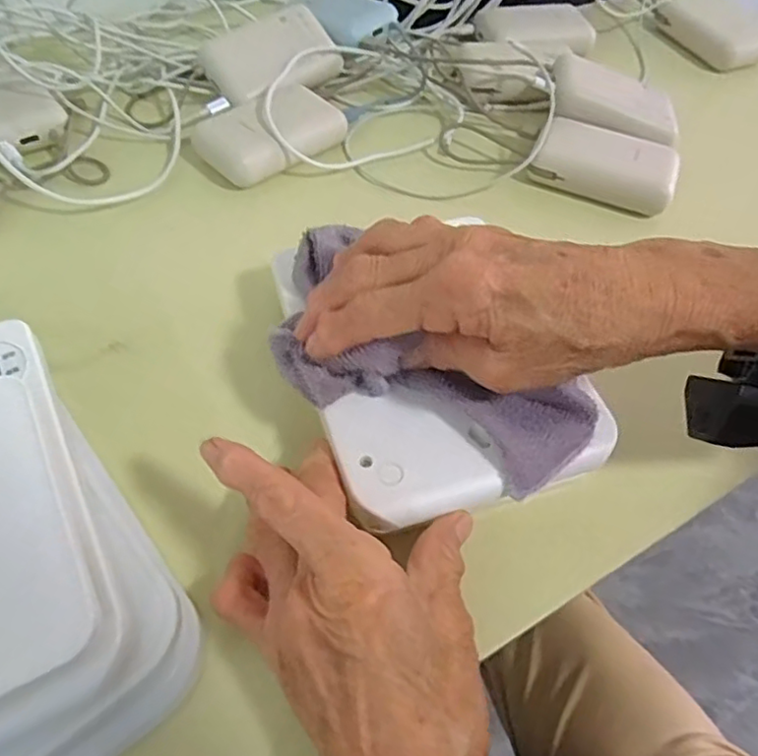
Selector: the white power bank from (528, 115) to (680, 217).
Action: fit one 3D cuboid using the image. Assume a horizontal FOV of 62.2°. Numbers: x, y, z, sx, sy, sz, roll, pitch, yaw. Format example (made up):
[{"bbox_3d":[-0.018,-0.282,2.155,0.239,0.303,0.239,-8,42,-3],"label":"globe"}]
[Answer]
[{"bbox_3d":[0.165,-0.155,0.459,0.097,0.025,0.056,19,54,9],"label":"white power bank"}]

